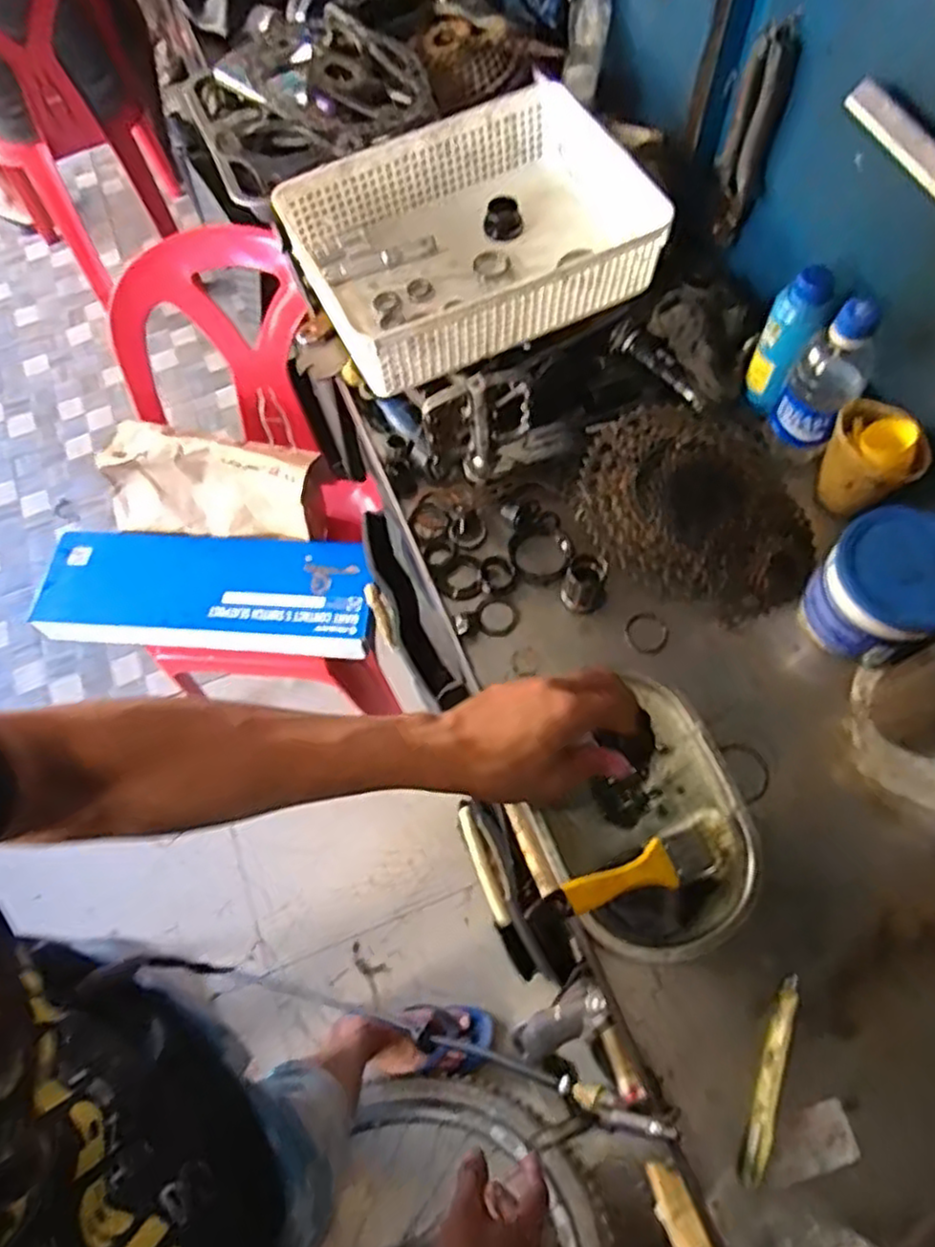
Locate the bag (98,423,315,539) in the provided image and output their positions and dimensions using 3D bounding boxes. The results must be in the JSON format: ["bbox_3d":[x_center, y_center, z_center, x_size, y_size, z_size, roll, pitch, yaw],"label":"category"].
[{"bbox_3d":[-0.388,-0.208,1.091,0.323,0.136,0.120,9,67,7],"label":"bag"}]

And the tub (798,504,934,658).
[{"bbox_3d":[0.337,-0.027,0.583,0.094,0.098,0.103,-34,69,-12],"label":"tub"}]

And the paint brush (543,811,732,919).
[{"bbox_3d":[0.133,0.186,0.531,0.147,0.025,0.041,-25,67,-8],"label":"paint brush"}]

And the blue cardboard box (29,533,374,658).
[{"bbox_3d":[-0.397,-0.048,1.093,0.503,0.042,0.181,2,66,4],"label":"blue cardboard box"}]

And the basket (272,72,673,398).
[{"bbox_3d":[0.010,-0.391,0.731,0.336,0.089,0.246,-25,67,-8],"label":"basket"}]

